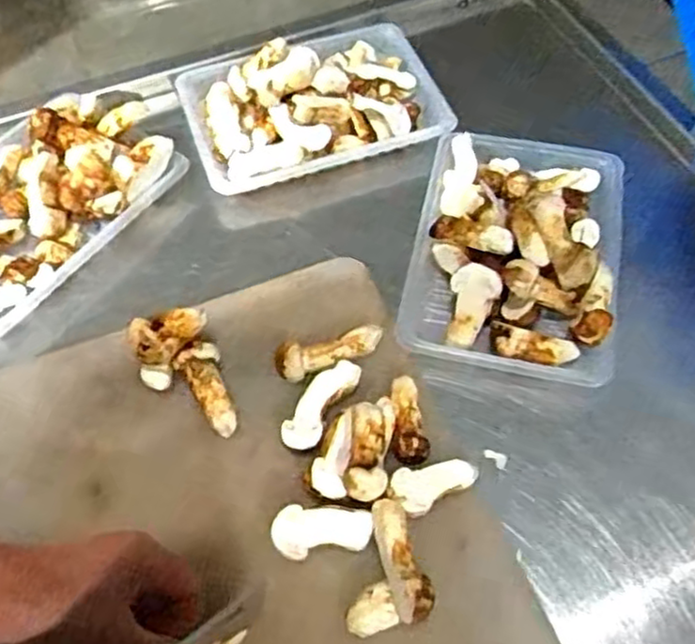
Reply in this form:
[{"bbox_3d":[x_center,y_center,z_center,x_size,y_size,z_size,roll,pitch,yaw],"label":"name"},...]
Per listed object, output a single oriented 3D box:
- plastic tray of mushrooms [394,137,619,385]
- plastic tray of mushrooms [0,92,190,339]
[{"bbox_3d":[0.127,-0.061,0.523,0.150,0.069,0.209,12,58,8],"label":"plastic tray of mushrooms"},{"bbox_3d":[-0.246,-0.098,0.544,0.142,0.048,0.225,33,64,19],"label":"plastic tray of mushrooms"}]

